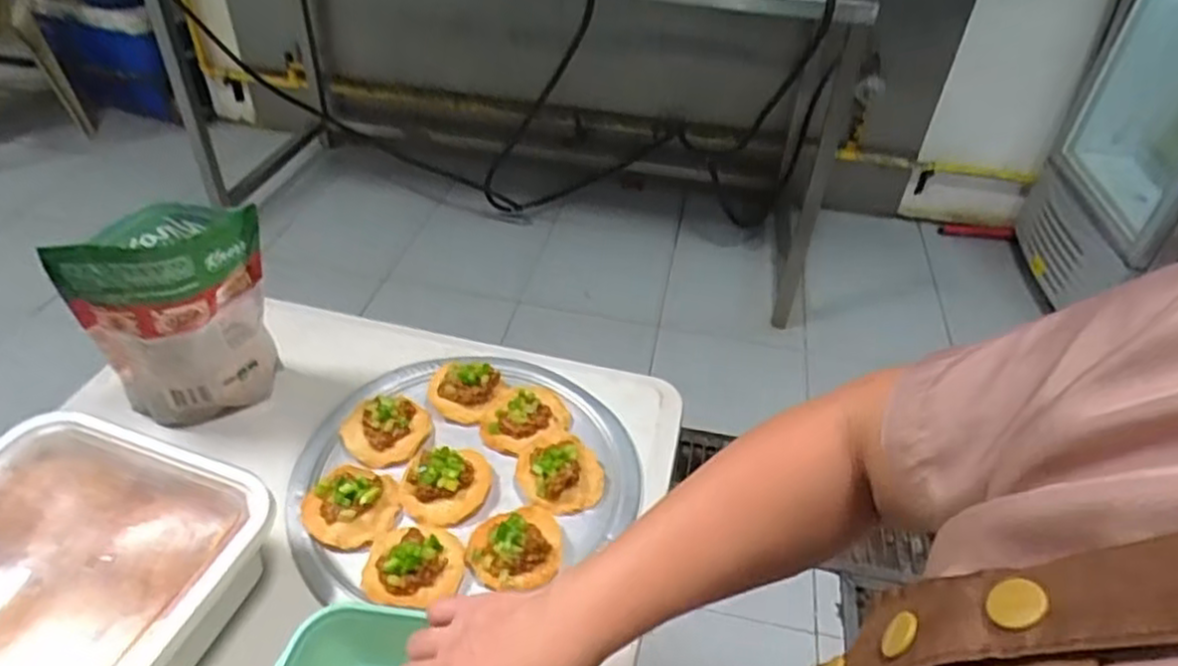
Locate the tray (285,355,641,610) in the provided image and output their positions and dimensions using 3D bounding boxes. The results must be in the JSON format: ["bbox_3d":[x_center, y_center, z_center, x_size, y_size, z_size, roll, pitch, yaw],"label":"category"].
[{"bbox_3d":[-0.118,0.111,0.681,0.300,0.027,0.278,2,40,-2],"label":"tray"}]

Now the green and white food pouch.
[{"bbox_3d":[-0.374,-0.014,0.675,0.154,0.192,0.084,-30,51,-33],"label":"green and white food pouch"}]

